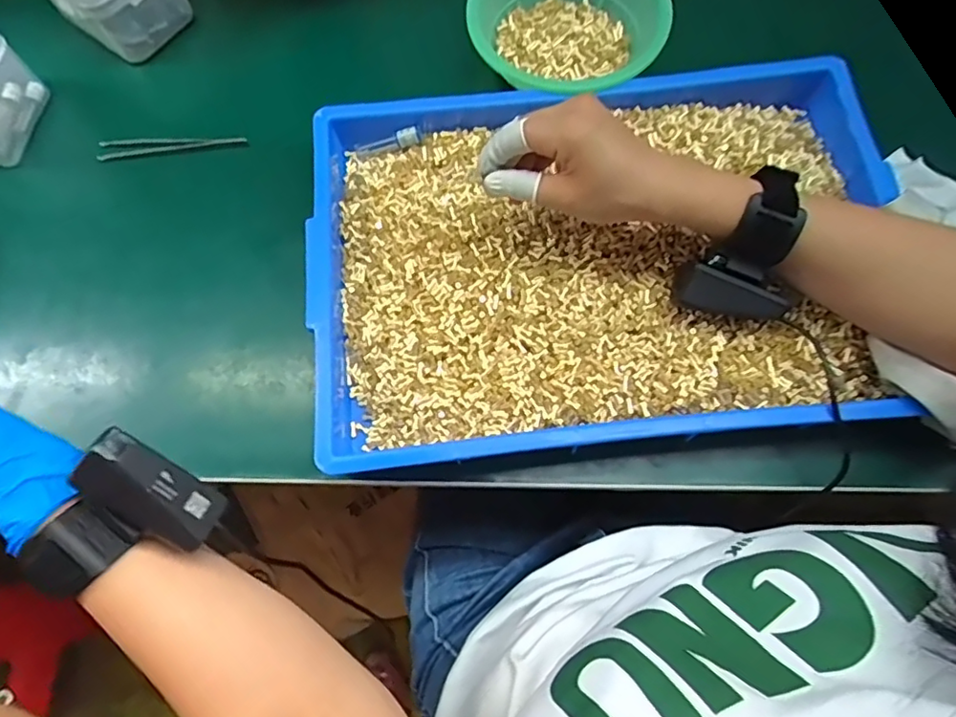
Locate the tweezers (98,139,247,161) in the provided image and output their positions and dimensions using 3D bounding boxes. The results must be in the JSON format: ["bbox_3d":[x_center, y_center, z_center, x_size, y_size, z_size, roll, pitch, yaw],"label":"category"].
[{"bbox_3d":[-0.266,-0.187,0.512,0.129,0.012,0.014,-4,72,-1],"label":"tweezers"}]

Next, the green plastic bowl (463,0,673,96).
[{"bbox_3d":[0.075,-0.283,0.505,0.159,0.049,0.162,-27,74,-8],"label":"green plastic bowl"}]

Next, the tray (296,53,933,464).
[{"bbox_3d":[0.085,-0.084,0.449,0.412,0.050,0.303,-5,68,-2],"label":"tray"}]

